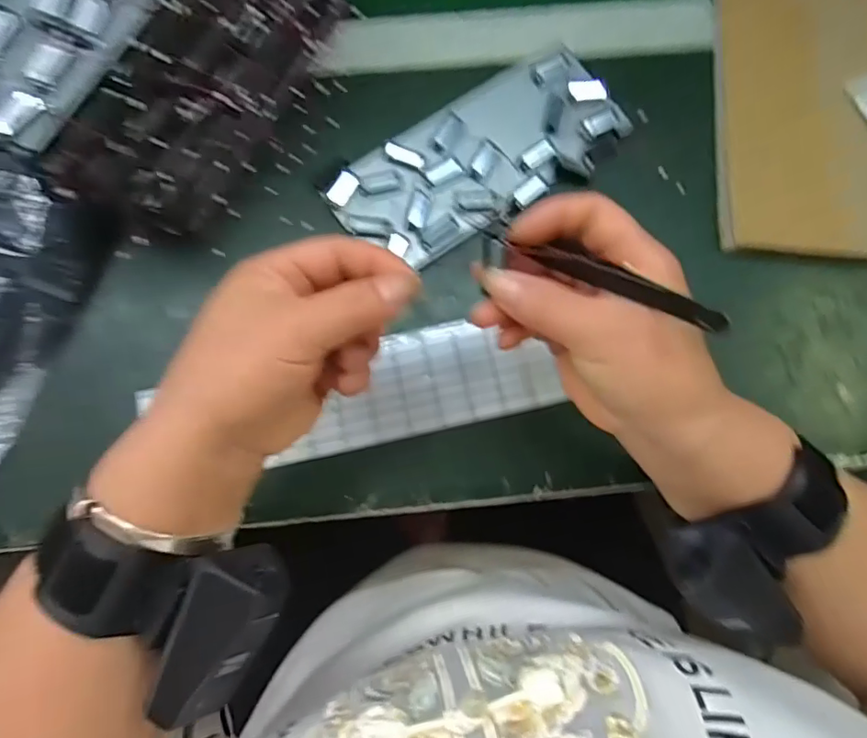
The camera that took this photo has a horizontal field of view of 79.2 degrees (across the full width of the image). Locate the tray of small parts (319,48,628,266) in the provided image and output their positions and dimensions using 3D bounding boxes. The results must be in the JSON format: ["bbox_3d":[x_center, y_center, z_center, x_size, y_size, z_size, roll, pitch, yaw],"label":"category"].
[{"bbox_3d":[0.031,-0.137,0.340,0.193,0.006,0.086,-34,79,-9],"label":"tray of small parts"}]

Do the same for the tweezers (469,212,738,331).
[{"bbox_3d":[0.064,-0.042,0.225,0.121,0.015,0.005,29,76,31],"label":"tweezers"}]

